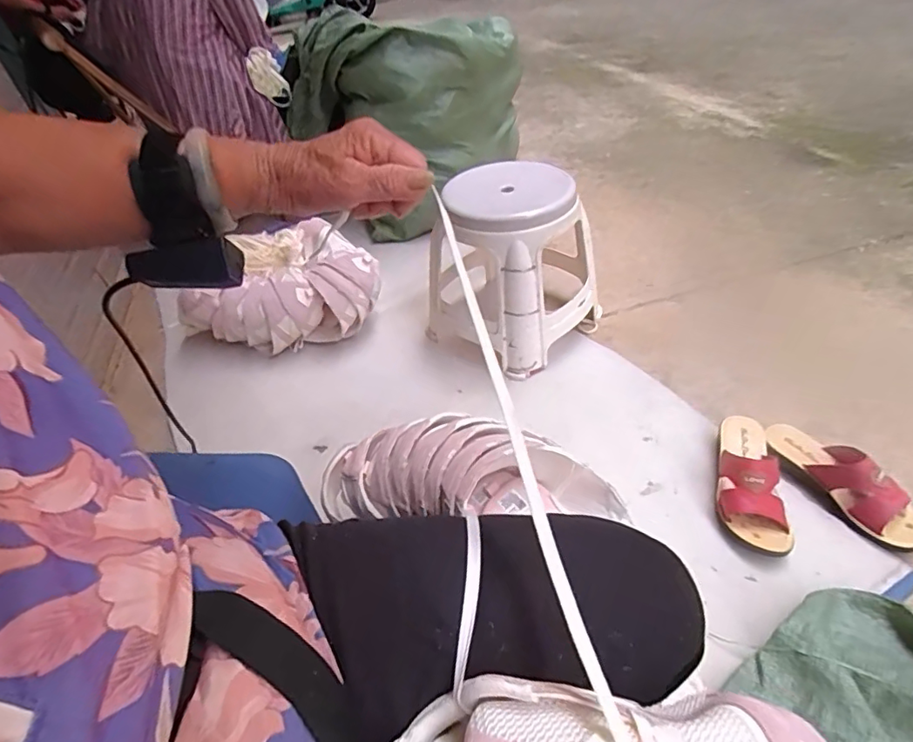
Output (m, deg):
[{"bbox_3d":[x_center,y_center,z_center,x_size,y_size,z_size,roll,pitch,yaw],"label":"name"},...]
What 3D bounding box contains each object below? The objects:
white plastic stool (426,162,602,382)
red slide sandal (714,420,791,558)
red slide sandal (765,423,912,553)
[{"bbox_3d":[0.127,-0.218,1.066,0.321,0.305,0.253,-37,48,-25],"label":"white plastic stool"},{"bbox_3d":[0.428,0.151,0.787,0.083,0.081,0.224,3,44,15],"label":"red slide sandal"},{"bbox_3d":[0.559,0.151,0.775,0.077,0.079,0.229,-25,44,-14],"label":"red slide sandal"}]

